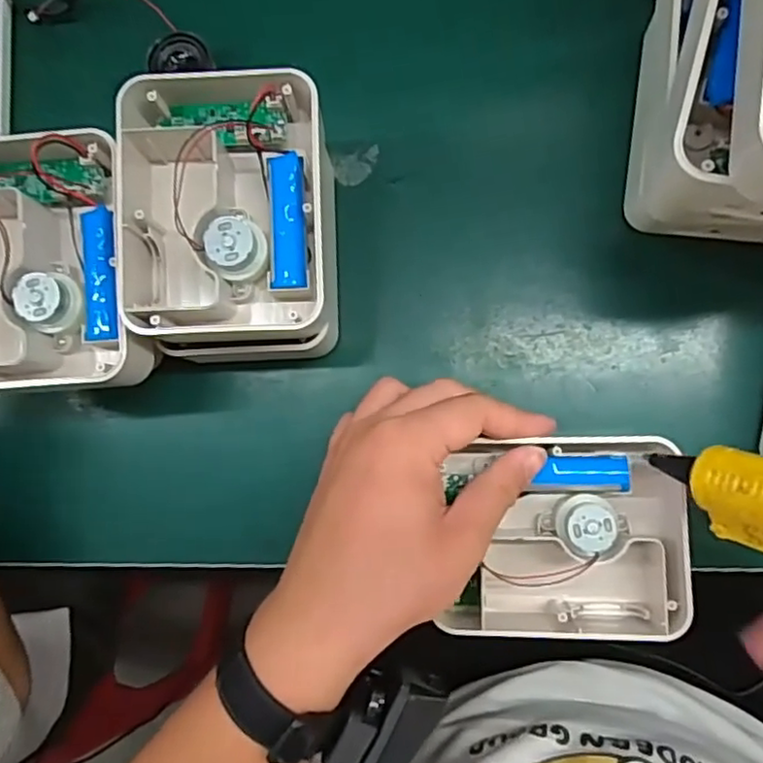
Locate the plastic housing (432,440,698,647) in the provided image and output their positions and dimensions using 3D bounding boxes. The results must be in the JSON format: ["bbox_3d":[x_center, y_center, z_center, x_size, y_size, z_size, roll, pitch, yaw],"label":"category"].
[{"bbox_3d":[0.094,0.080,0.332,0.114,0.040,0.100,0,85,7],"label":"plastic housing"}]

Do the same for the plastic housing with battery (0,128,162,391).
[{"bbox_3d":[-0.169,-0.060,0.335,0.111,0.049,0.136,-5,84,6],"label":"plastic housing with battery"}]

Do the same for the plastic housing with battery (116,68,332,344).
[{"bbox_3d":[-0.076,-0.090,0.324,0.099,0.048,0.137,-1,85,7],"label":"plastic housing with battery"}]

